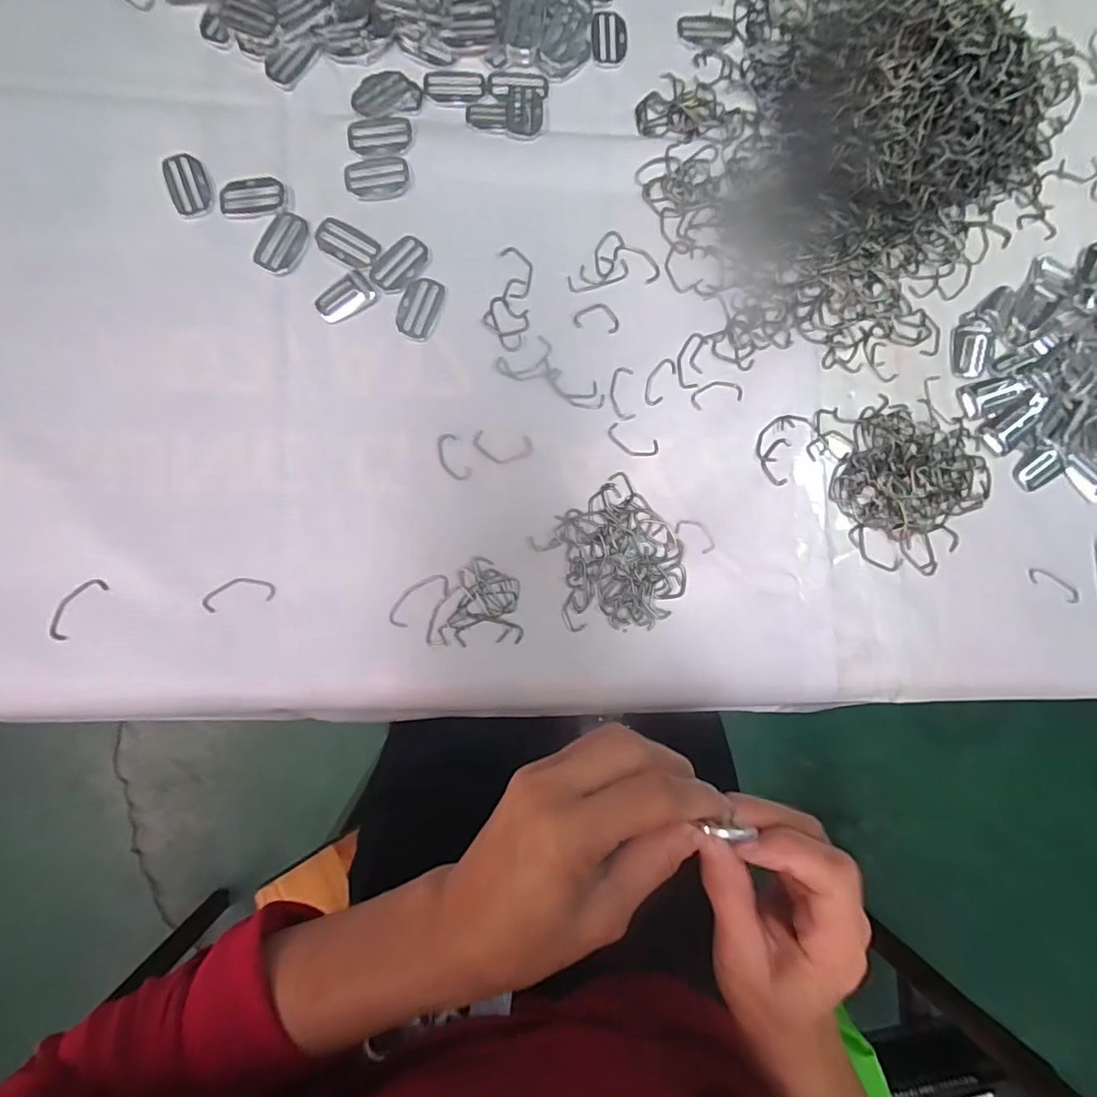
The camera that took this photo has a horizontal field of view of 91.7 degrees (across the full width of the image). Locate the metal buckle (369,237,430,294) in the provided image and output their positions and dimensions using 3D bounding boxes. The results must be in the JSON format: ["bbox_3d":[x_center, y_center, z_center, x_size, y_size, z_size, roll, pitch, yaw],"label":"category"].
[{"bbox_3d":[-0.107,-0.204,0.382,0.028,0.004,0.046,38,83,0],"label":"metal buckle"}]

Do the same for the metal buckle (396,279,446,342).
[{"bbox_3d":[-0.092,-0.172,0.382,0.028,0.004,0.047,16,83,-3],"label":"metal buckle"}]

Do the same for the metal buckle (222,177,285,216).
[{"bbox_3d":[-0.210,-0.249,0.377,0.044,0.004,0.027,-7,85,-5],"label":"metal buckle"}]

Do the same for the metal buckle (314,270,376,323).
[{"bbox_3d":[-0.144,-0.178,0.377,0.041,0.004,0.025,-39,88,-7],"label":"metal buckle"}]

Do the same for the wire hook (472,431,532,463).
[{"bbox_3d":[-0.032,-0.072,0.379,0.041,0.004,0.022,3,84,-4],"label":"wire hook"}]

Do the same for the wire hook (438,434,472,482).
[{"bbox_3d":[-0.067,-0.064,0.375,0.016,0.004,0.035,-28,87,-7],"label":"wire hook"}]

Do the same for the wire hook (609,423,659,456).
[{"bbox_3d":[0.061,-0.077,0.385,0.038,0.004,0.017,22,83,-2],"label":"wire hook"}]

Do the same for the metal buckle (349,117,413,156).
[{"bbox_3d":[-0.122,-0.301,0.387,0.046,0.005,0.029,-4,85,-5],"label":"metal buckle"}]

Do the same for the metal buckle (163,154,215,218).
[{"bbox_3d":[-0.255,-0.258,0.377,0.028,0.004,0.044,-18,86,-6],"label":"metal buckle"}]

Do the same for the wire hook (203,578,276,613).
[{"bbox_3d":[-0.204,0.029,0.352,0.044,0.004,0.019,-12,85,-6],"label":"wire hook"}]

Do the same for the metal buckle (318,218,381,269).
[{"bbox_3d":[-0.144,-0.219,0.382,0.045,0.004,0.027,26,83,-1],"label":"metal buckle"}]

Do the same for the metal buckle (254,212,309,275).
[{"bbox_3d":[-0.187,-0.215,0.375,0.028,0.004,0.044,23,83,-2],"label":"metal buckle"}]

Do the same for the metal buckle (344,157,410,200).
[{"bbox_3d":[-0.124,-0.269,0.386,0.046,0.004,0.032,-7,85,-5],"label":"metal buckle"}]

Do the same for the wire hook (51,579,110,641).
[{"bbox_3d":[-0.303,0.037,0.340,0.018,0.005,0.041,33,83,-1],"label":"wire hook"}]

